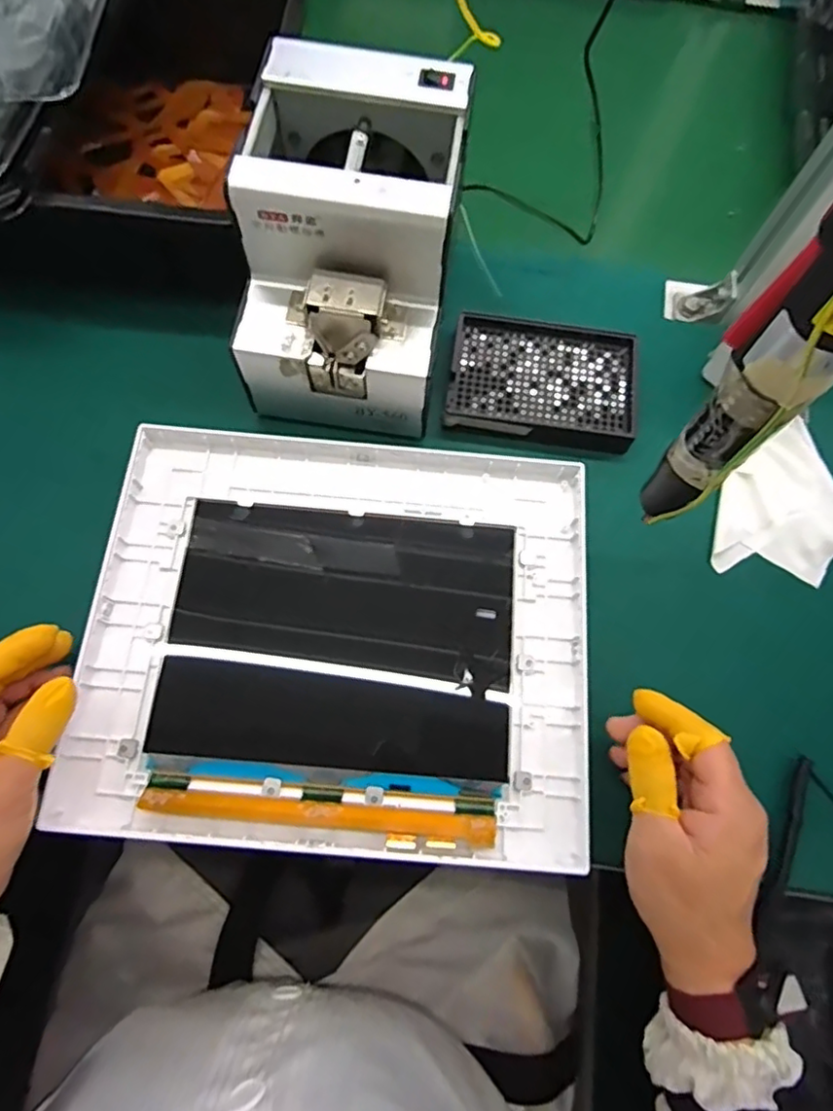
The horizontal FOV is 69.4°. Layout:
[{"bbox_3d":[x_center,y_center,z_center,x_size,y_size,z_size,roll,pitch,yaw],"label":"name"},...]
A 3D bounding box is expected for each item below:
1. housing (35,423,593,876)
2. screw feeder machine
[{"bbox_3d":[-0.046,0.048,0.381,0.305,0.022,0.252,5,71,-1],"label":"housing"},{"bbox_3d":[-0.039,-0.190,0.388,0.121,0.138,0.166,9,71,1],"label":"screw feeder machine"}]

